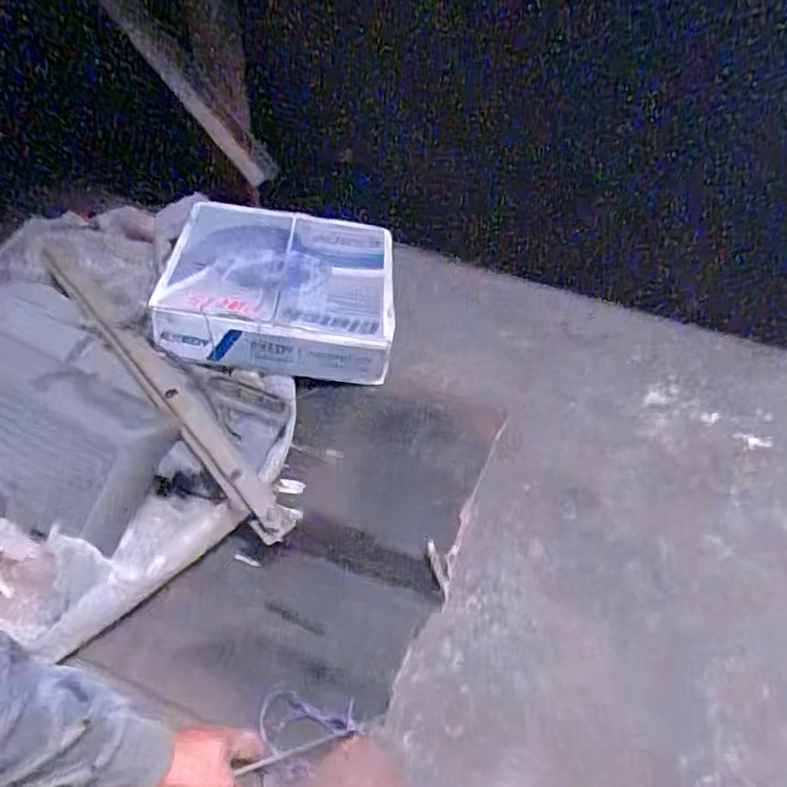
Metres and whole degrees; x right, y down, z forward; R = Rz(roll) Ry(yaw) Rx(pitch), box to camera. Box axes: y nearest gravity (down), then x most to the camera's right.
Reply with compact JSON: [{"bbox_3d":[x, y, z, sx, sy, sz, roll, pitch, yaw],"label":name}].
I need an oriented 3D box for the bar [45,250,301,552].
[{"bbox_3d":[-0.349,-0.047,0.970,0.057,0.040,0.701,-30,53,-28],"label":"bar"}]

